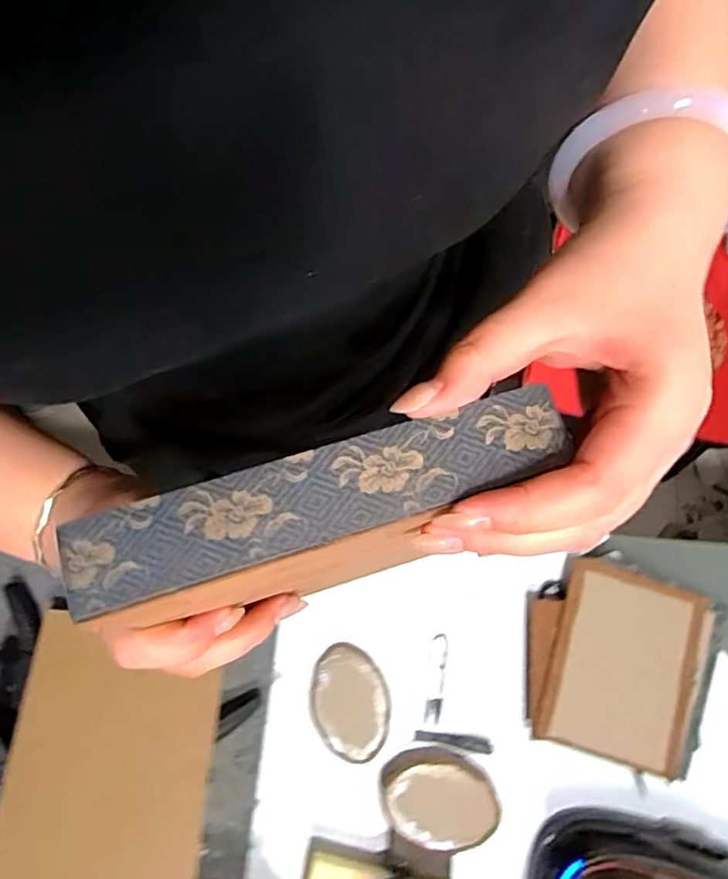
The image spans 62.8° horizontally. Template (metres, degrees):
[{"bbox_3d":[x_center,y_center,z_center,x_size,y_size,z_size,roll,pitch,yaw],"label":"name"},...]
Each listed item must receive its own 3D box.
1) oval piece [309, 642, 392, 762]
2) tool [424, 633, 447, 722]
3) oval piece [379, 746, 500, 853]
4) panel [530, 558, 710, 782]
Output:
[{"bbox_3d":[-0.017,0.308,0.697,0.087,0.007,0.126,-14,78,-2],"label":"oval piece"},{"bbox_3d":[0.084,0.280,0.697,0.018,0.005,0.097,7,78,3],"label":"tool"},{"bbox_3d":[0.082,0.398,0.663,0.126,0.028,0.092,11,78,3],"label":"oval piece"},{"bbox_3d":[0.299,0.258,0.683,0.165,0.017,0.205,19,71,2],"label":"panel"}]

